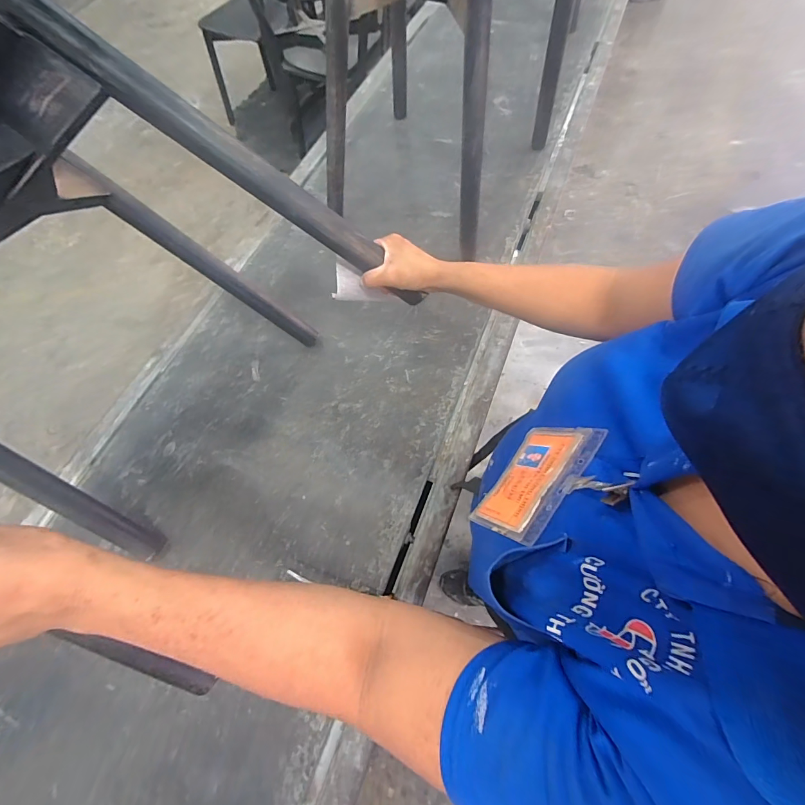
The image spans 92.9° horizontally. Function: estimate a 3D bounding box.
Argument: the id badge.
[{"bbox_3d":[0.101,0.059,0.297,0.004,0.084,0.100,43,73,-11],"label":"id badge"}]

